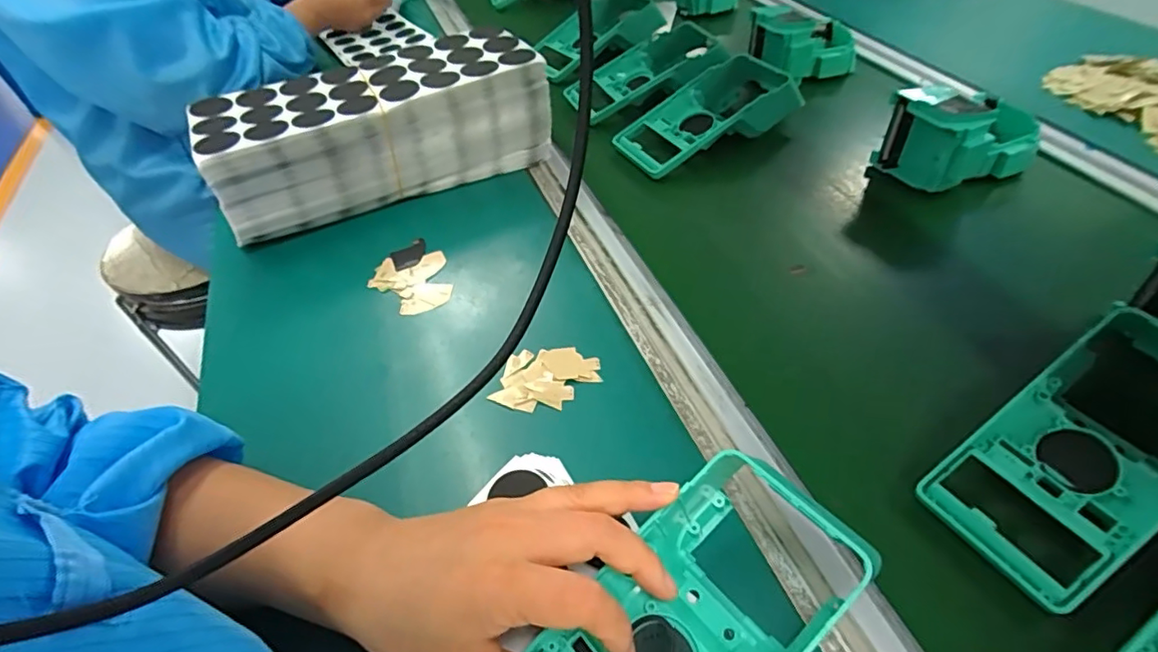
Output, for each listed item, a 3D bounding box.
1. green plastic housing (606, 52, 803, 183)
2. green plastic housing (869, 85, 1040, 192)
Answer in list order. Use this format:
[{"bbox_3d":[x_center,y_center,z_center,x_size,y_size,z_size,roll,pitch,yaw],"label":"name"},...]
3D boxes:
[{"bbox_3d":[0.129,-0.219,0.574,0.183,0.051,0.096,-23,50,-14],"label":"green plastic housing"},{"bbox_3d":[0.344,-0.173,0.493,0.124,0.073,0.082,-21,49,-13],"label":"green plastic housing"}]

